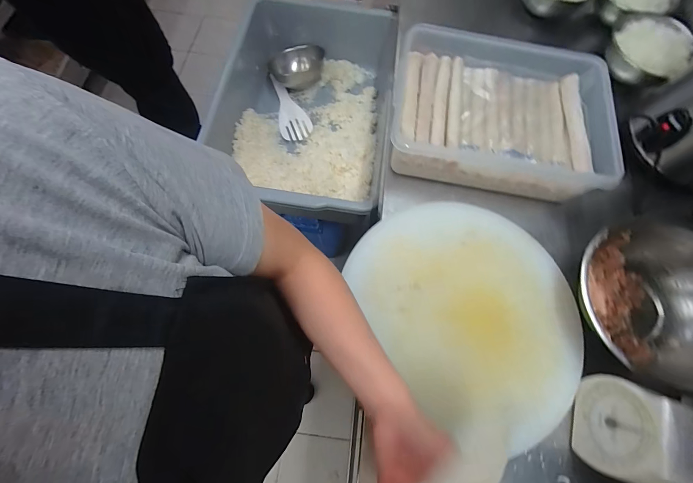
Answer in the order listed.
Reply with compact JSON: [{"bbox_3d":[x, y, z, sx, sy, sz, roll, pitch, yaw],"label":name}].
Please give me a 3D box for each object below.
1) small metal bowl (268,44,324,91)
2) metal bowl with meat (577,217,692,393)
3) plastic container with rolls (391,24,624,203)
[{"bbox_3d":[-0.148,-0.512,0.905,0.155,0.087,0.139,-9,71,-6],"label":"small metal bowl"},{"bbox_3d":[0.427,0.086,0.432,0.171,0.114,0.212,-8,71,-5],"label":"metal bowl with meat"},{"bbox_3d":[0.263,-0.225,0.539,0.350,0.093,0.260,11,71,1],"label":"plastic container with rolls"}]

